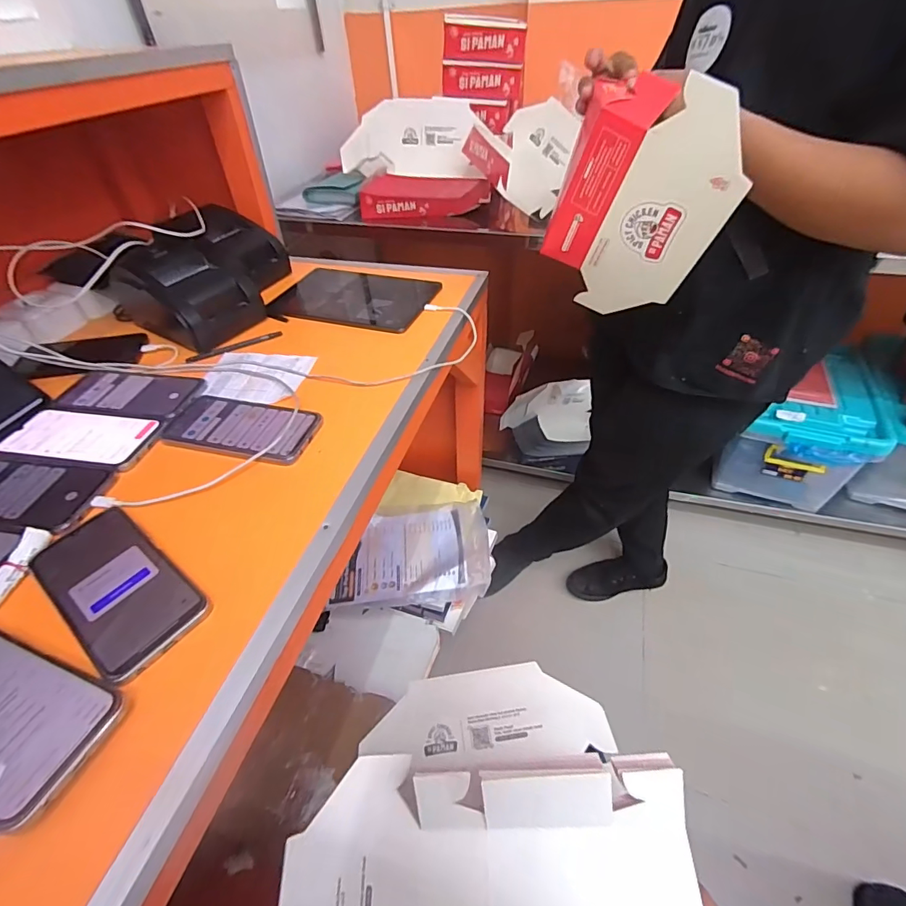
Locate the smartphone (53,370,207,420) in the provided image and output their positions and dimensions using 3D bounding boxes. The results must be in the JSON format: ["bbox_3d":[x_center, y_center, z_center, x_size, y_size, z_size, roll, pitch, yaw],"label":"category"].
[{"bbox_3d":[-0.408,-0.077,0.577,0.170,0.006,0.086,6,45,9],"label":"smartphone"}]

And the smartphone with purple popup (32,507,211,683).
[{"bbox_3d":[-0.282,0.109,0.382,0.172,0.013,0.075,28,52,28],"label":"smartphone with purple popup"}]

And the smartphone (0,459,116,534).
[{"bbox_3d":[-0.444,0.040,0.460,0.185,0.013,0.083,6,45,9],"label":"smartphone"}]

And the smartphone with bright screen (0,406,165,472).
[{"bbox_3d":[-0.424,-0.022,0.519,0.169,0.006,0.084,6,44,9],"label":"smartphone with bright screen"}]

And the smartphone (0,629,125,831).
[{"bbox_3d":[-0.312,0.171,0.309,0.170,0.014,0.076,14,46,17],"label":"smartphone"}]

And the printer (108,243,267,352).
[{"bbox_3d":[-0.404,-0.246,0.692,0.183,0.103,0.130,23,50,25],"label":"printer"}]

